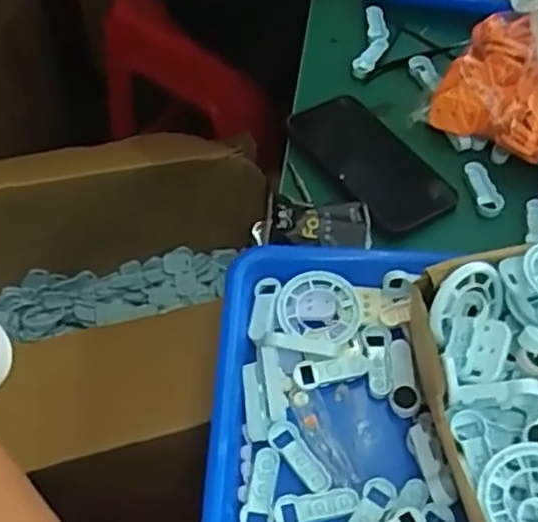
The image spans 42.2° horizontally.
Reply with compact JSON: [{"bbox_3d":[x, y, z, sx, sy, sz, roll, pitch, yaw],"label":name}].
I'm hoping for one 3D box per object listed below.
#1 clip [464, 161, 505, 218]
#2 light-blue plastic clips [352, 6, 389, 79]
[{"bbox_3d":[0.172,-0.057,0.558,0.020,0.012,0.052,-8,55,-6],"label":"clip"},{"bbox_3d":[0.097,-0.205,0.653,0.026,0.024,0.079,12,56,7],"label":"light-blue plastic clips"}]

